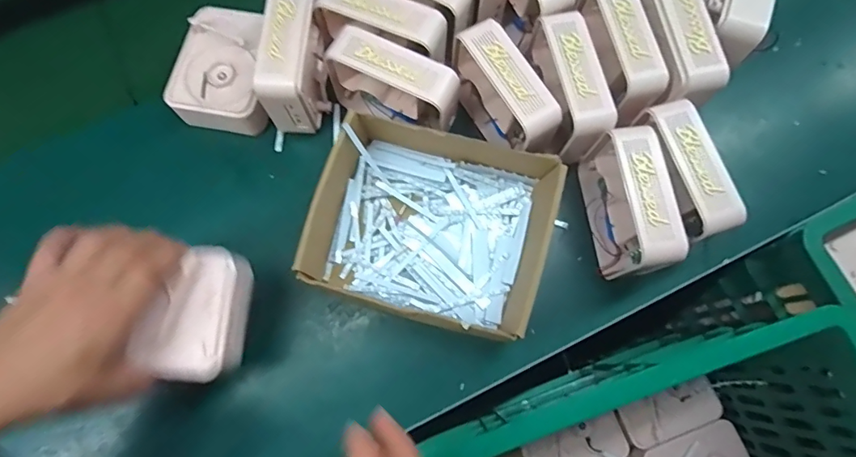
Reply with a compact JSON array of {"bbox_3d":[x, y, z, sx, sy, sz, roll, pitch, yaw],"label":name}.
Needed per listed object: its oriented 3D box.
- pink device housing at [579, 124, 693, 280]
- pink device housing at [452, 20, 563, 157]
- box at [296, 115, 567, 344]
[{"bbox_3d":[0.188,-0.018,0.462,0.051,0.107,0.131,-9,74,-1],"label":"pink device housing"},{"bbox_3d":[0.073,-0.127,0.487,0.050,0.102,0.127,-31,75,-7],"label":"pink device housing"},{"bbox_3d":[0.004,0.002,0.478,0.215,0.081,0.176,15,75,6],"label":"box"}]

